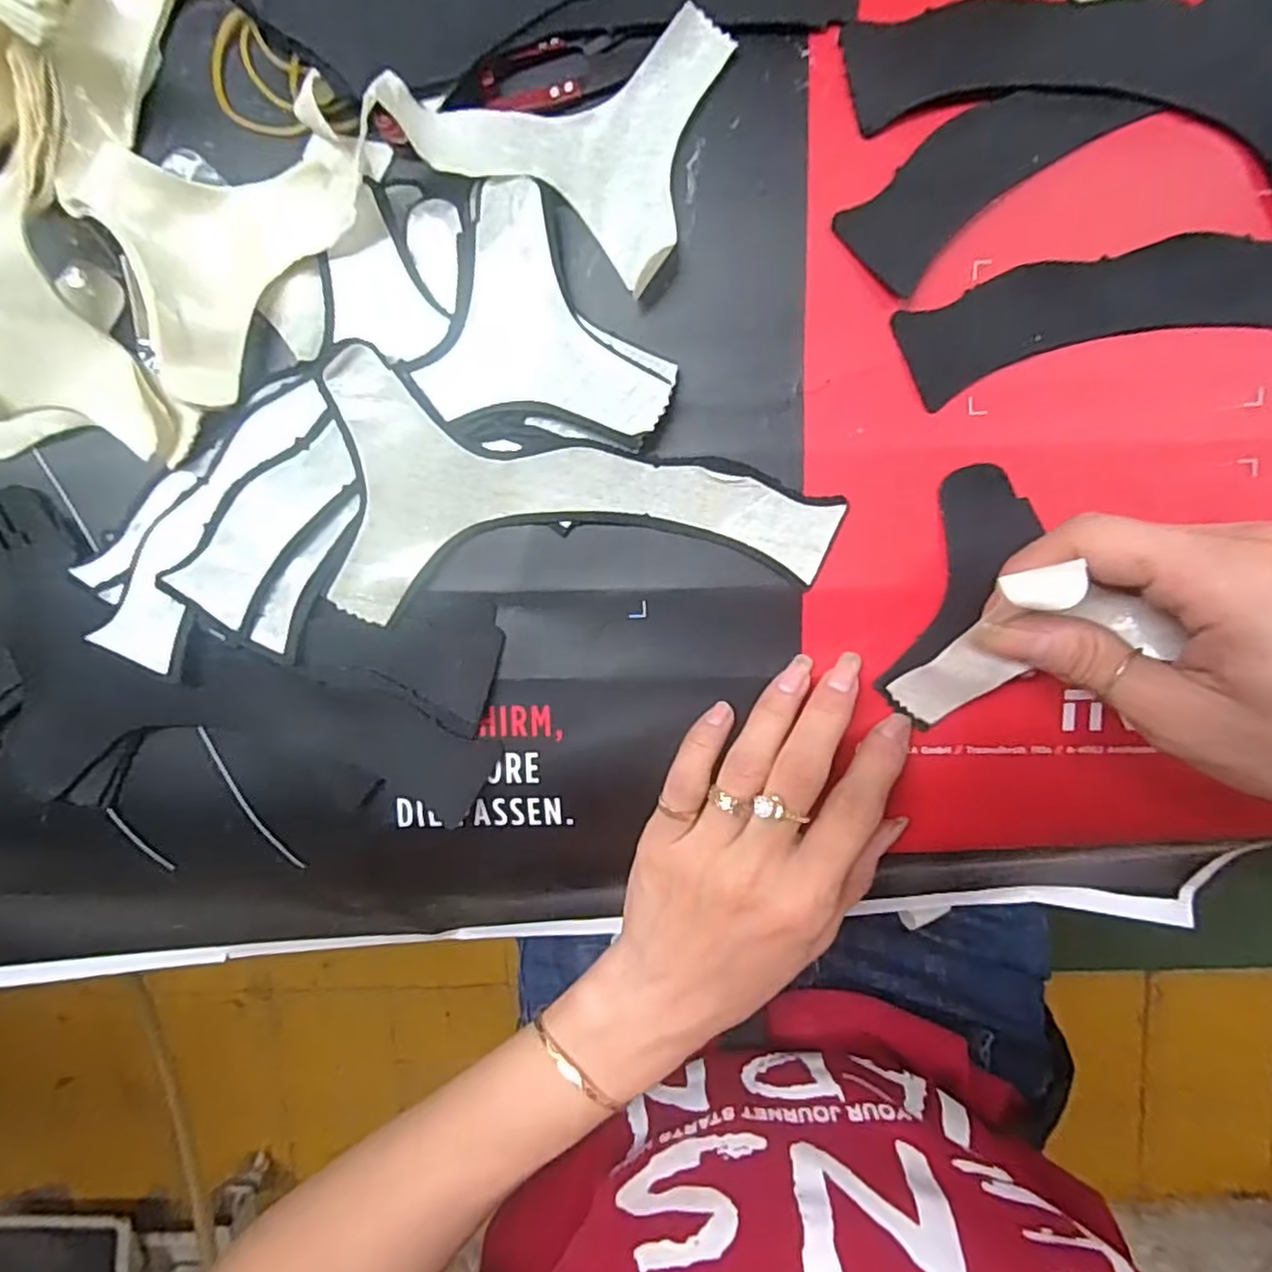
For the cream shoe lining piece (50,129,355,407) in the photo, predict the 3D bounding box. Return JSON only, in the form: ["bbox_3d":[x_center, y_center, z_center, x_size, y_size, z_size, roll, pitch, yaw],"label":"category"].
[{"bbox_3d":[-0.141,-0.133,0.224,0.057,0.034,0.096,37,97,-2],"label":"cream shoe lining piece"}]

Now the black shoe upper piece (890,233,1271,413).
[{"bbox_3d":[0.196,-0.101,0.238,0.186,0.008,0.088,-18,96,6],"label":"black shoe upper piece"}]

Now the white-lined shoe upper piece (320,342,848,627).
[{"bbox_3d":[-0.020,-0.040,0.245,0.179,0.019,0.087,9,97,1],"label":"white-lined shoe upper piece"}]

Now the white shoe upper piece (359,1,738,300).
[{"bbox_3d":[-0.026,-0.174,0.219,0.094,0.032,0.085,19,97,0],"label":"white shoe upper piece"}]

